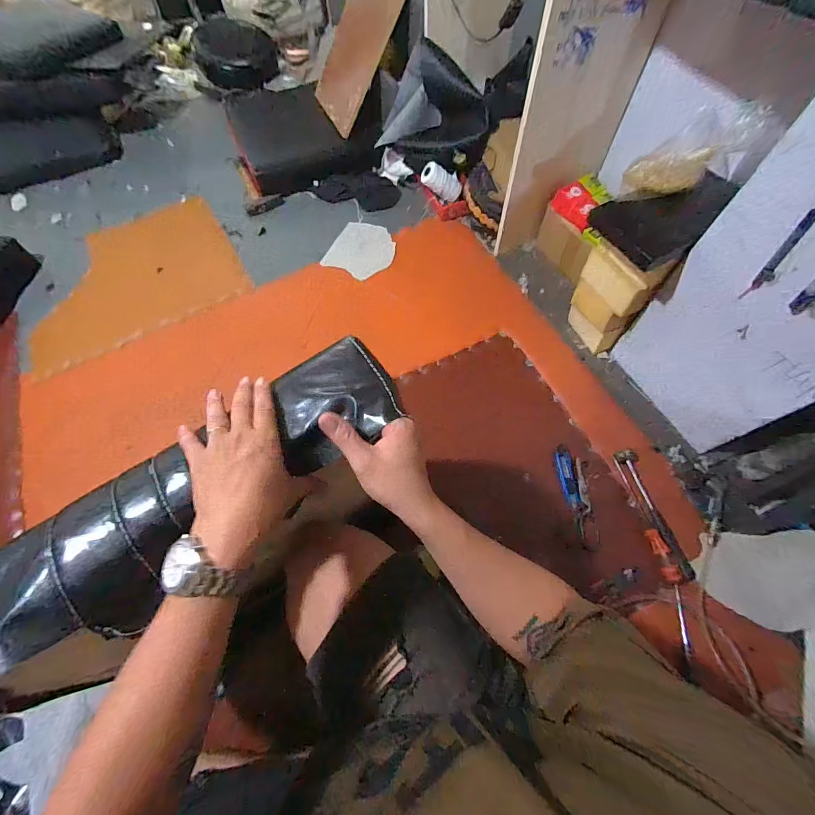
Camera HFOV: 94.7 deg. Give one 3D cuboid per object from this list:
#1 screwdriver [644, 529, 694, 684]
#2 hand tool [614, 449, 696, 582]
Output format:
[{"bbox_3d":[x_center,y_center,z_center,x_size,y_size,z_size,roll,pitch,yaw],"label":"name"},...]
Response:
[{"bbox_3d":[0.533,0.368,0.755,0.033,0.034,0.231,-2,64,0],"label":"screwdriver"},{"bbox_3d":[0.528,0.221,0.807,0.049,0.030,0.278,-13,65,-5],"label":"hand tool"}]

